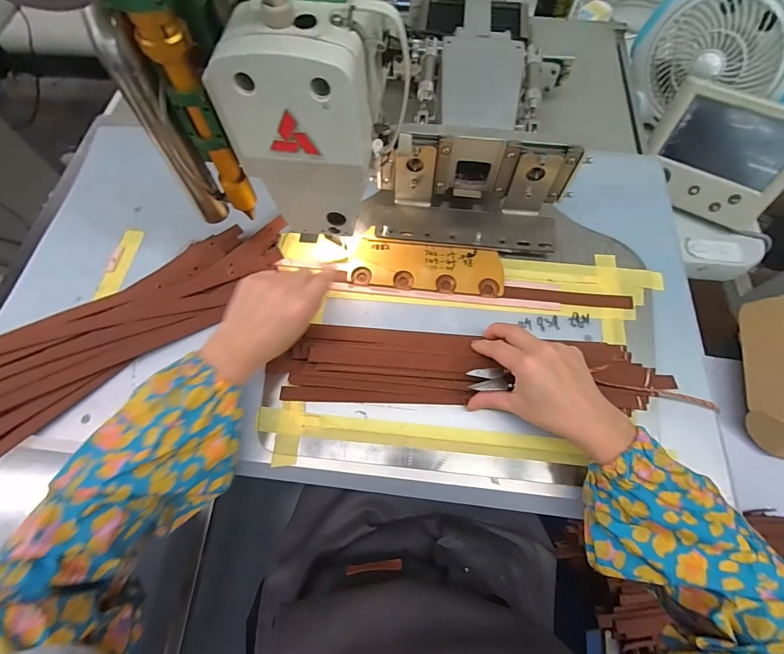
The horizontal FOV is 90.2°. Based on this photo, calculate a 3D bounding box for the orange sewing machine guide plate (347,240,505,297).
[{"bbox_3d":[0.041,-0.071,0.466,0.181,0.009,0.057,6,68,3],"label":"orange sewing machine guide plate"}]

